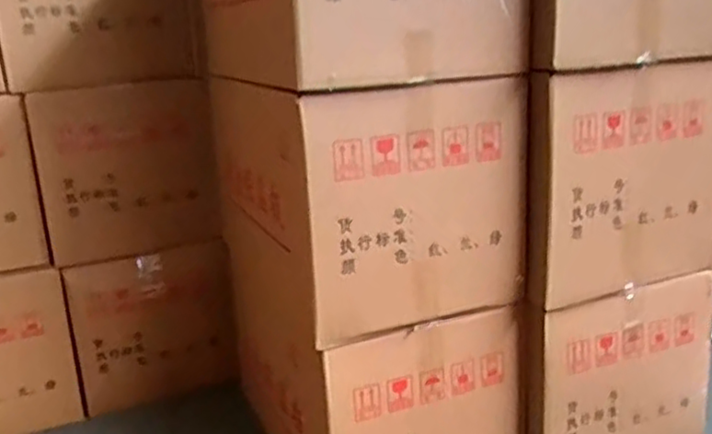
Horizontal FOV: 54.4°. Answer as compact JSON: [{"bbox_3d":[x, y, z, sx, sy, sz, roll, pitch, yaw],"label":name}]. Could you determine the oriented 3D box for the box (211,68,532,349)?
[{"bbox_3d":[0.012,-0.062,1.325,0.438,0.380,0.507,-8,16,-19],"label":"box"}]

